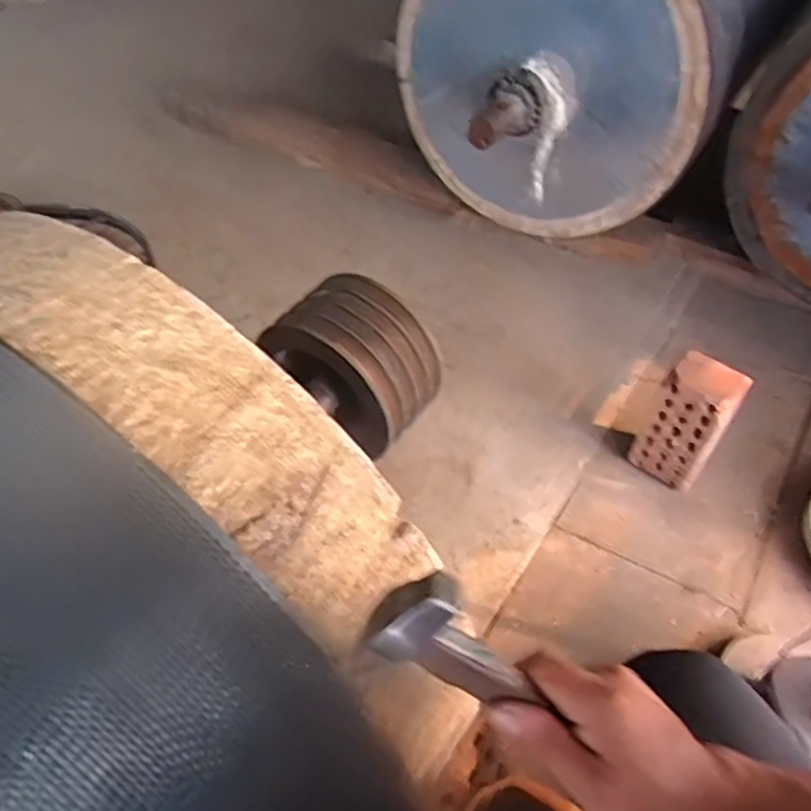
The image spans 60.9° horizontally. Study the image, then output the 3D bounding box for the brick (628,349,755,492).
[{"bbox_3d":[0.455,0.031,1.120,0.113,0.227,0.077,35,56,29],"label":"brick"}]

